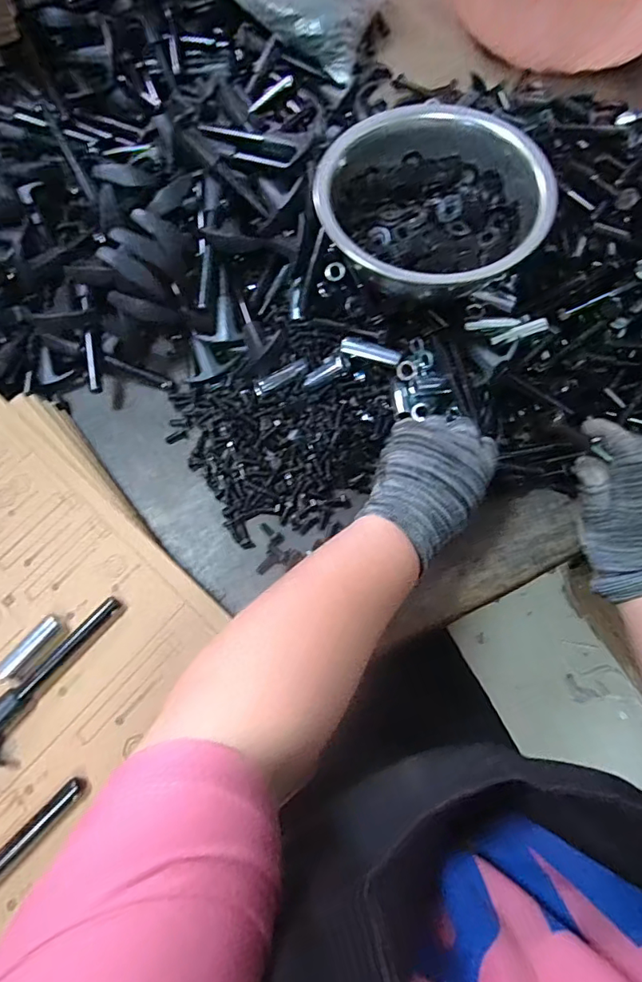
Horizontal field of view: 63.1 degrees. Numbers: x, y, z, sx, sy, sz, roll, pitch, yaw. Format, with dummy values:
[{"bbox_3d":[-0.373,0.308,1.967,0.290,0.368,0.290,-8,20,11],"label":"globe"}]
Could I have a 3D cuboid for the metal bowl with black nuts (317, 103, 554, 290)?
[{"bbox_3d":[0.080,-0.228,0.404,0.166,0.054,0.161,-1,70,2],"label":"metal bowl with black nuts"}]

